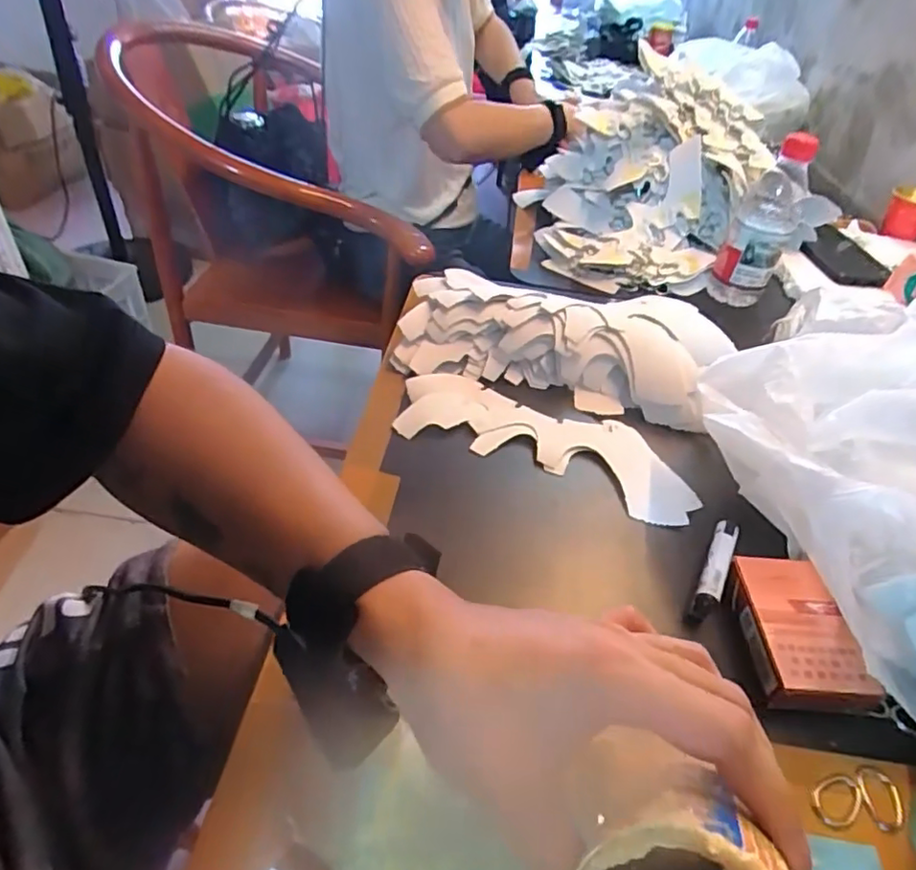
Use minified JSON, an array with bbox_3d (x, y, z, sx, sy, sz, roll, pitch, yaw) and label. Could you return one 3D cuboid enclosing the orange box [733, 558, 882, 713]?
[{"bbox_3d":[0.202,0.117,0.359,0.057,0.023,0.088,6,42,-2],"label":"orange box"}]

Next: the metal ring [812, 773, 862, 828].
[{"bbox_3d":[0.192,0.184,0.300,0.030,0.004,0.019,-14,46,-22],"label":"metal ring"}]

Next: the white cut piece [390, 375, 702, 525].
[{"bbox_3d":[0.069,0.002,0.474,0.233,0.011,0.089,20,44,13],"label":"white cut piece"}]

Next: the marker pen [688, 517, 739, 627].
[{"bbox_3d":[0.166,0.087,0.384,0.015,0.014,0.082,25,45,18],"label":"marker pen"}]

